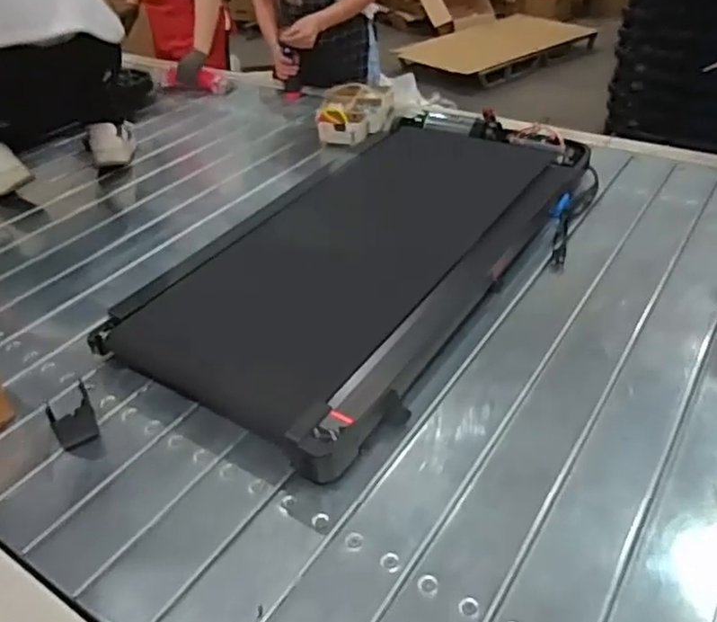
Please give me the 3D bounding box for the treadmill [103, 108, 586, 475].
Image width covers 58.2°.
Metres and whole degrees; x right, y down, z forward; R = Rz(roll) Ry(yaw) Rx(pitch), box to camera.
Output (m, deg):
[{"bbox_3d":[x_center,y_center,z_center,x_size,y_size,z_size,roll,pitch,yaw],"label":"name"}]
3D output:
[{"bbox_3d":[0.059,-0.156,1.269,0.488,0.121,1.076,17,40,28],"label":"treadmill"}]

